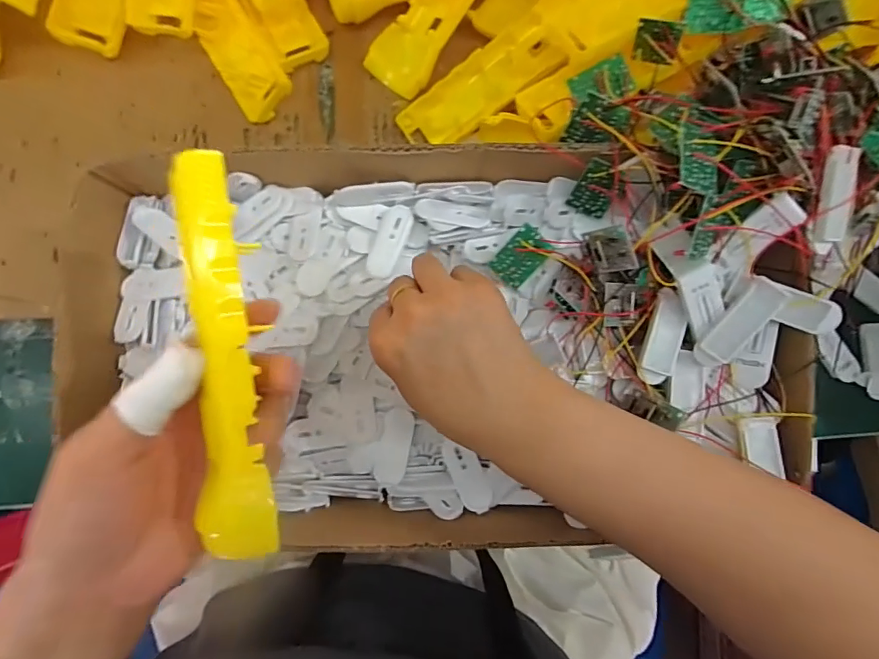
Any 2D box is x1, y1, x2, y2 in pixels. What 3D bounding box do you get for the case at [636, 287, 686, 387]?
[{"bbox_3d":[0.138,0.005,0.290,0.021,0.012,0.057,18,83,-2],"label":"case"}]

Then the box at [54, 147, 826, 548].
[{"bbox_3d":[0.007,0.010,0.287,0.421,0.085,0.230,2,83,-4],"label":"box"}]

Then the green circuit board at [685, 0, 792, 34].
[{"bbox_3d":[0.182,-0.199,0.290,0.058,0.008,0.026,-4,111,8],"label":"green circuit board"}]

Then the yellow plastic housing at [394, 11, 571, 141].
[{"bbox_3d":[0.029,-0.177,0.347,0.122,0.013,0.041,-31,86,8],"label":"yellow plastic housing"}]

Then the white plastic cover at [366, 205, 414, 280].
[{"bbox_3d":[-0.033,-0.058,0.309,0.019,0.006,0.048,24,82,-1],"label":"white plastic cover"}]

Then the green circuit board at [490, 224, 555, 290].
[{"bbox_3d":[0.050,-0.044,0.290,0.023,0.004,0.034,38,109,-10],"label":"green circuit board"}]

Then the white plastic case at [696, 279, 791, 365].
[{"bbox_3d":[0.176,-0.003,0.279,0.021,0.010,0.058,34,109,0],"label":"white plastic case"}]

